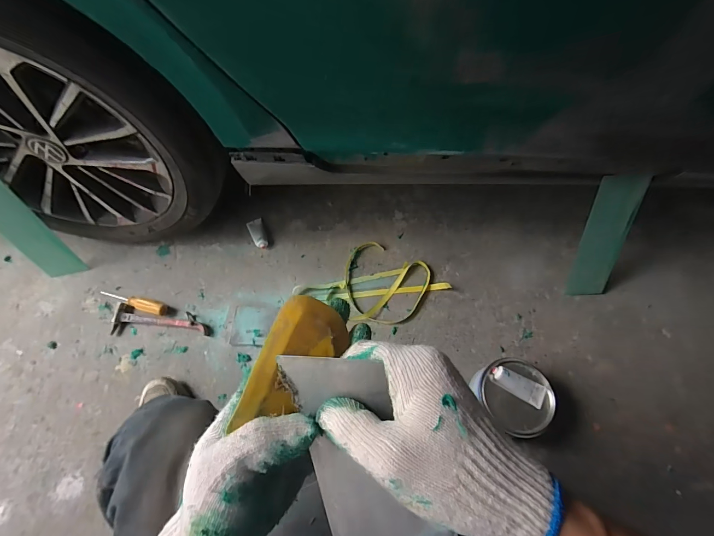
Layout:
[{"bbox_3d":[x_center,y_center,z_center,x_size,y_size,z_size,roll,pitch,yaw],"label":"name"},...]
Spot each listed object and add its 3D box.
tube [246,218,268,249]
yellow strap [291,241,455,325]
[{"bbox_3d":[-0.279,-0.098,0.949,0.042,0.016,0.103,-22,65,-11],"label":"tube"},{"bbox_3d":[0.037,0.051,0.871,0.313,0.024,0.239,-34,67,-16],"label":"yellow strap"}]

